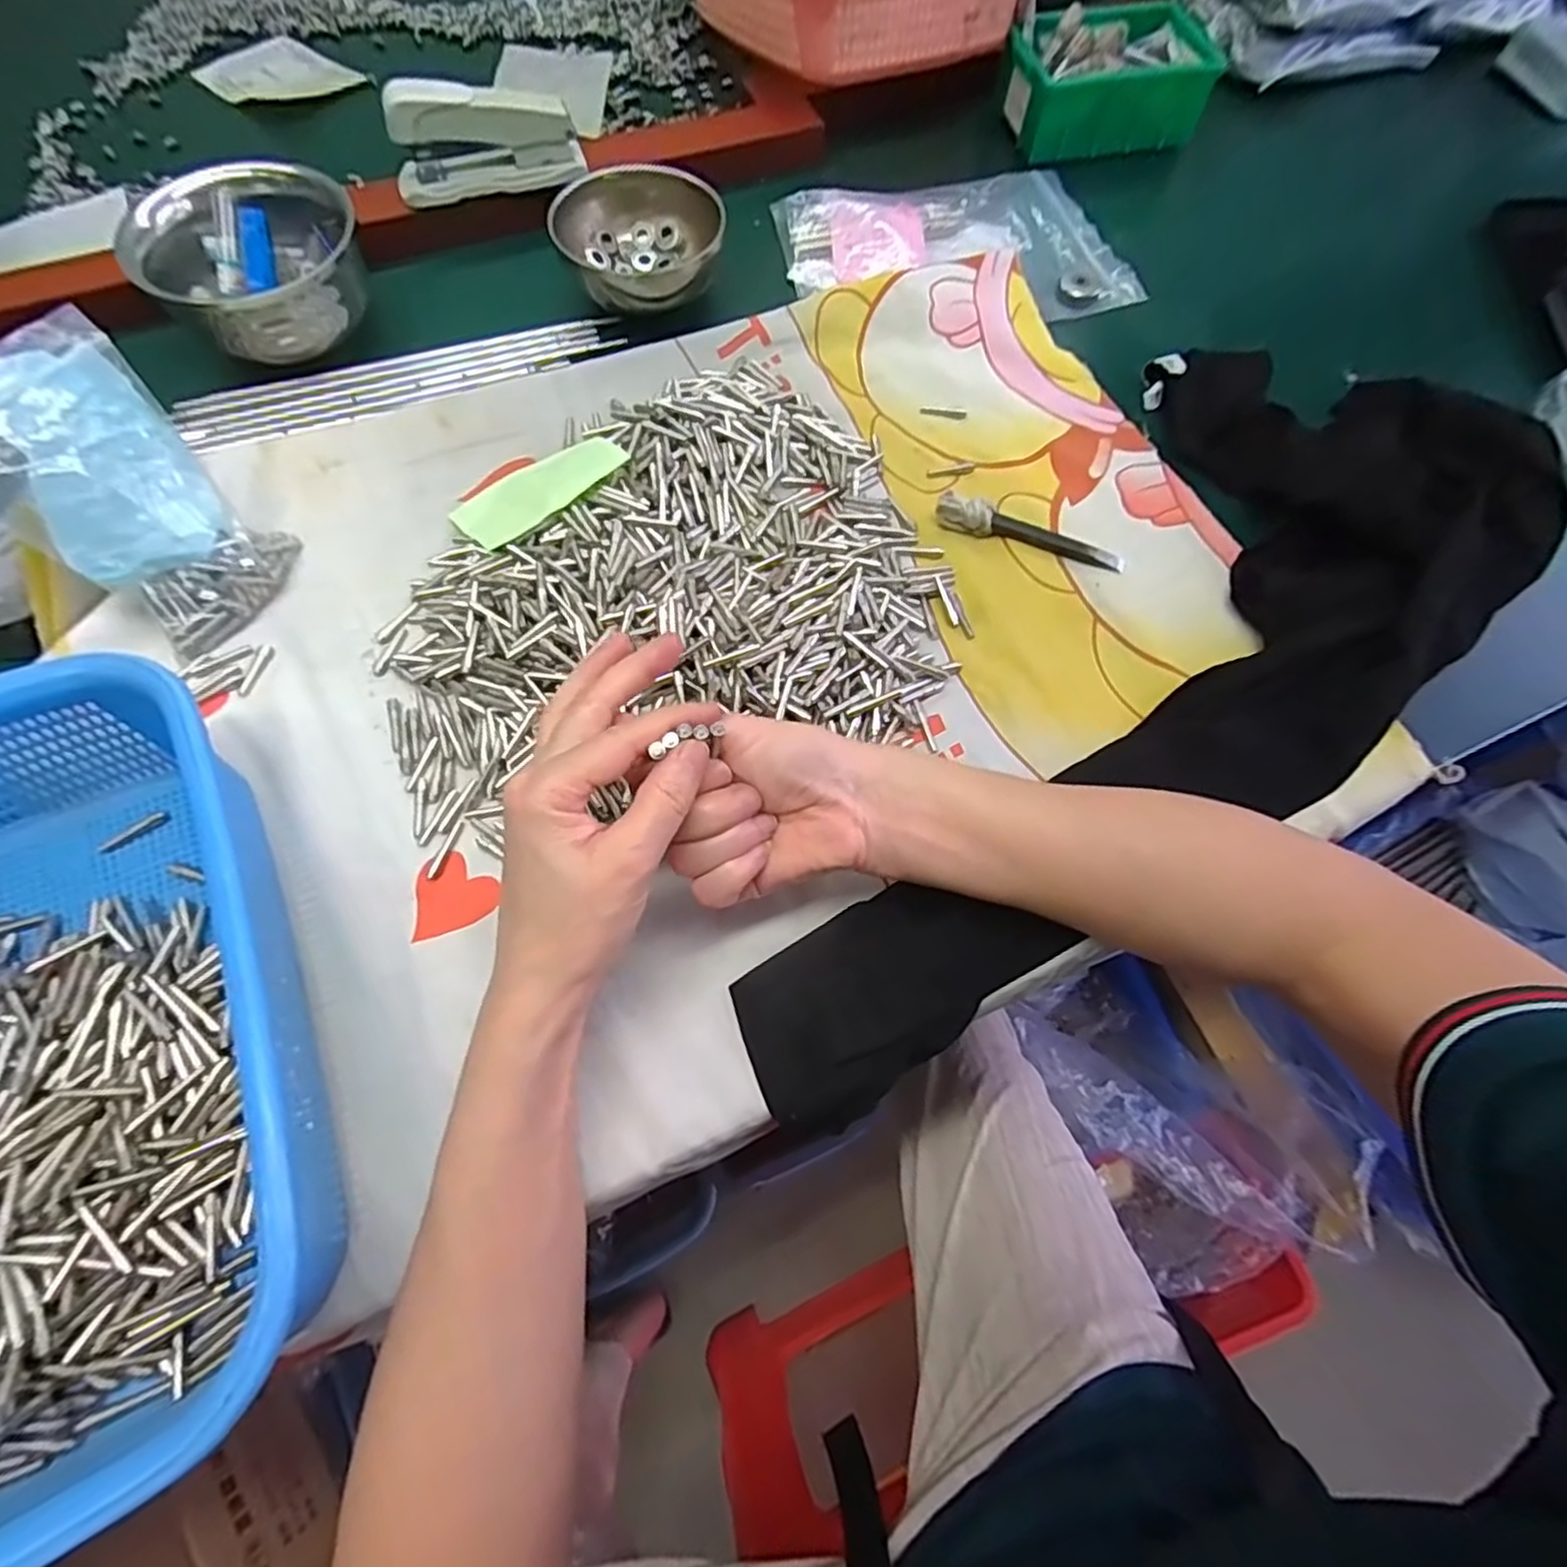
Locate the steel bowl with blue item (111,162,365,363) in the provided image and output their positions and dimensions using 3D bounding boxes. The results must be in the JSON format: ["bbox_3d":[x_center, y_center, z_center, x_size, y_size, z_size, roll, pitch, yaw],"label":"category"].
[{"bbox_3d":[-0.319,-0.312,0.427,0.096,0.072,0.117,35,71,12],"label":"steel bowl with blue item"}]

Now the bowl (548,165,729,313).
[{"bbox_3d":[-0.092,-0.349,0.457,0.104,0.053,0.082,-5,68,-4],"label":"bowl"}]

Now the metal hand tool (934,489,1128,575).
[{"bbox_3d":[0.141,-0.145,0.398,0.108,0.017,0.017,15,68,4],"label":"metal hand tool"}]

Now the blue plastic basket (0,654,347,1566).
[{"bbox_3d":[-0.283,0.099,0.255,0.204,0.071,0.274,-22,70,-11],"label":"blue plastic basket"}]

